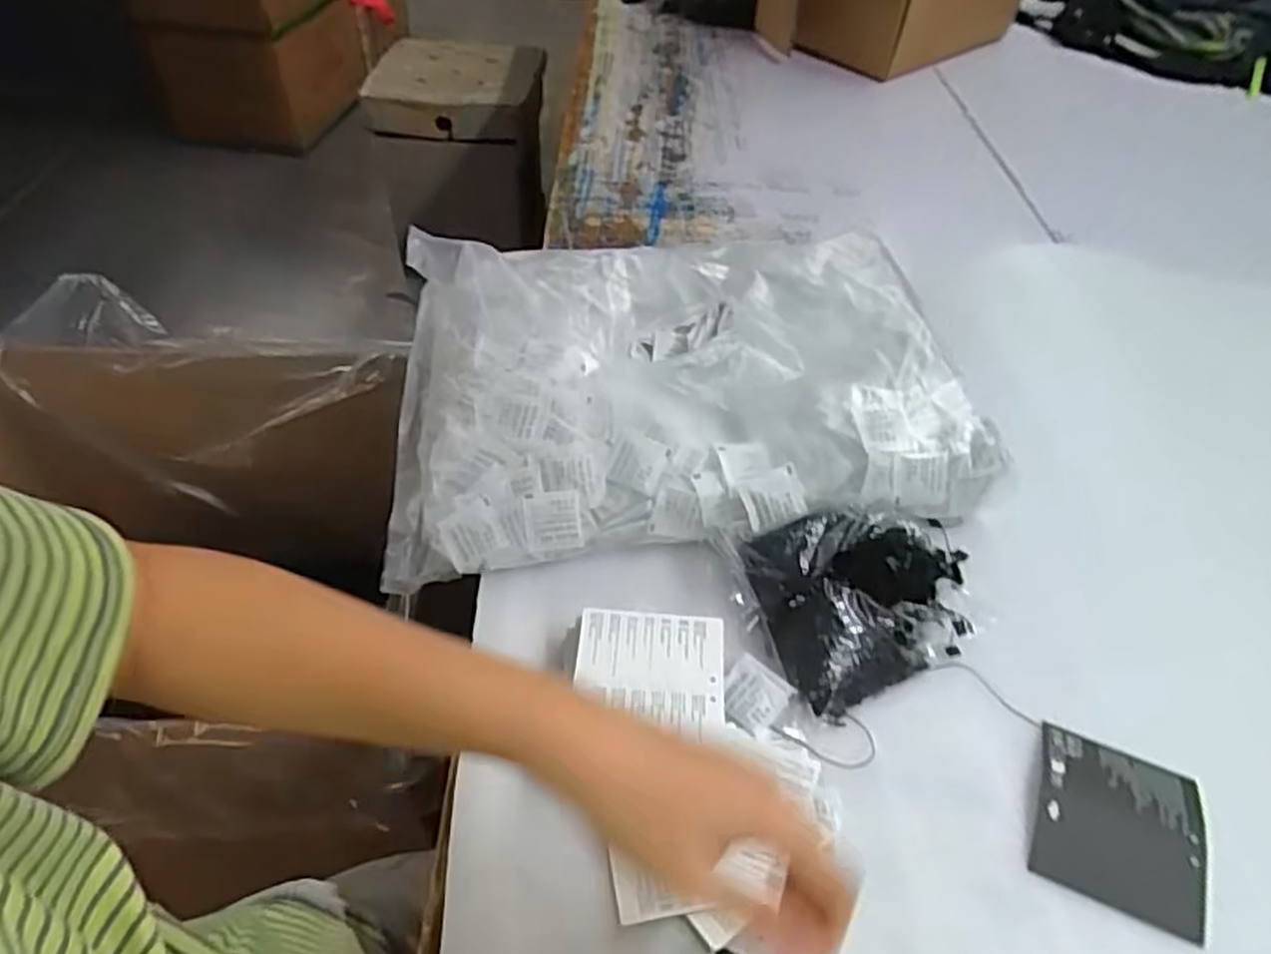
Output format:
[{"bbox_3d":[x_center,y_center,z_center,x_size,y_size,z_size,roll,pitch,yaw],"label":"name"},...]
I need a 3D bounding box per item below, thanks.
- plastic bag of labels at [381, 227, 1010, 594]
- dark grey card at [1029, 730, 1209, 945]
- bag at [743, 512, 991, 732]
[{"bbox_3d":[0.030,-0.082,0.657,0.446,0.100,0.342,-3,47,-5],"label":"plastic bag of labels"},{"bbox_3d":[0.277,0.200,0.447,0.089,0.018,0.094,20,46,12],"label":"dark grey card"},{"bbox_3d":[0.164,0.077,0.521,0.160,0.053,0.126,-11,49,-13],"label":"bag"}]

